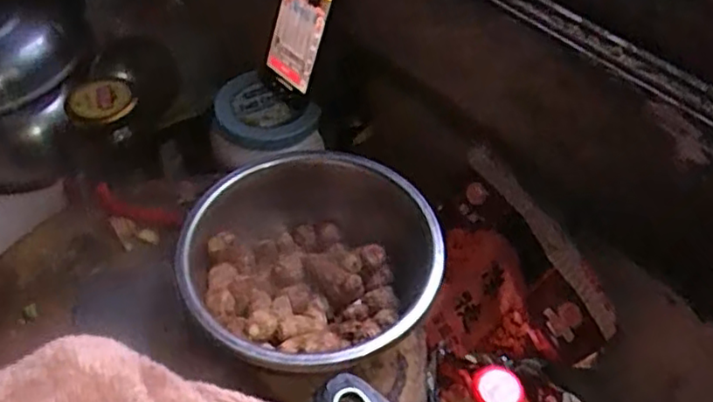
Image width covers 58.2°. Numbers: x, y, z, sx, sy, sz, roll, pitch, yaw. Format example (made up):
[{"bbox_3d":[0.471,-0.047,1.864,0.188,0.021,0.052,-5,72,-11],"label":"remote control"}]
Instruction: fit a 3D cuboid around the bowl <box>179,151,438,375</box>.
[{"bbox_3d":[-0.035,0.079,0.563,0.205,0.142,0.198,0,50,0],"label":"bowl"}]

